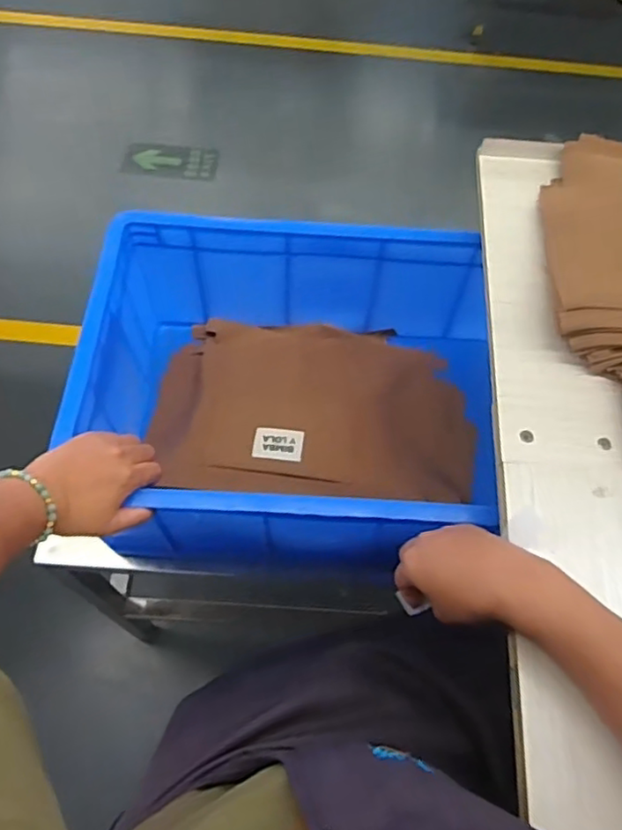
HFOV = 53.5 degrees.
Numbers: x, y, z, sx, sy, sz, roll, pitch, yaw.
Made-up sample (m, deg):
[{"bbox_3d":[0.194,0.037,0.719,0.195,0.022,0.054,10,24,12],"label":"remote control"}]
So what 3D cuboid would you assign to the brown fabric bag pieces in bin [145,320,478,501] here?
[{"bbox_3d":[0.005,-0.008,0.791,0.410,0.061,0.276,2,62,-2],"label":"brown fabric bag pieces in bin"}]

